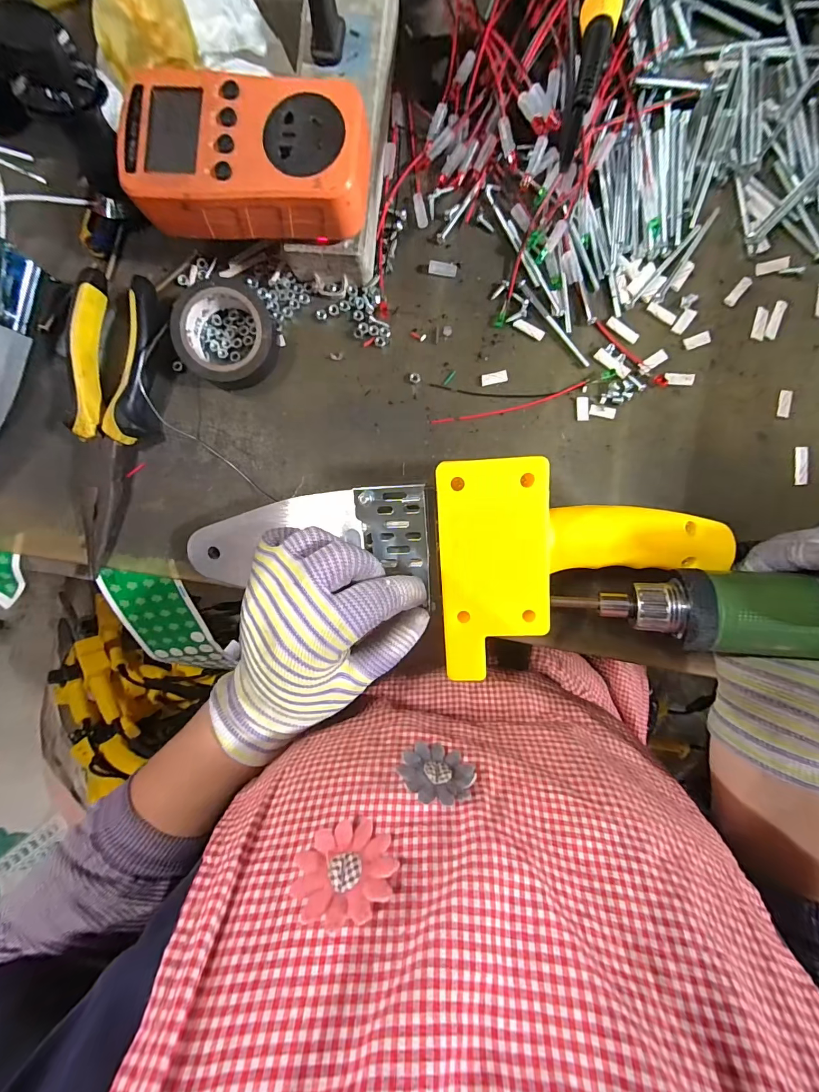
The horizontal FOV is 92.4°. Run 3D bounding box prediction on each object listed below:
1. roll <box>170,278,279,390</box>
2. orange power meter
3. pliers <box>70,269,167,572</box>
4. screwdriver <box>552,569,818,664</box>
[{"bbox_3d":[-0.118,-0.139,0.256,0.061,0.026,0.066,0,92,1],"label":"roll"},{"bbox_3d":[-0.086,-0.206,0.213,0.125,0.032,0.065,5,92,1],"label":"orange power meter"},{"bbox_3d":[-0.201,-0.079,0.260,0.042,0.024,0.188,10,92,1],"label":"pliers"},{"bbox_3d":[0.195,0.033,0.185,0.231,0.038,0.043,-2,92,19],"label":"screwdriver"}]

